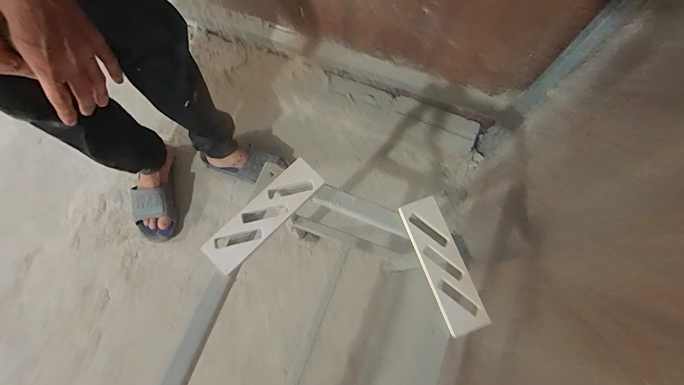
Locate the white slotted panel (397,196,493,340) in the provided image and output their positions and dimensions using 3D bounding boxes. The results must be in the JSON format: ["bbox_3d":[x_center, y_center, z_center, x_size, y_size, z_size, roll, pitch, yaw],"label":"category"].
[{"bbox_3d":[0.104,0.073,0.348,0.042,0.011,0.138,-19,76,-10],"label":"white slotted panel"}]

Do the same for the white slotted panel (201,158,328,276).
[{"bbox_3d":[-0.081,0.023,0.353,0.040,0.009,0.137,43,75,9],"label":"white slotted panel"}]

